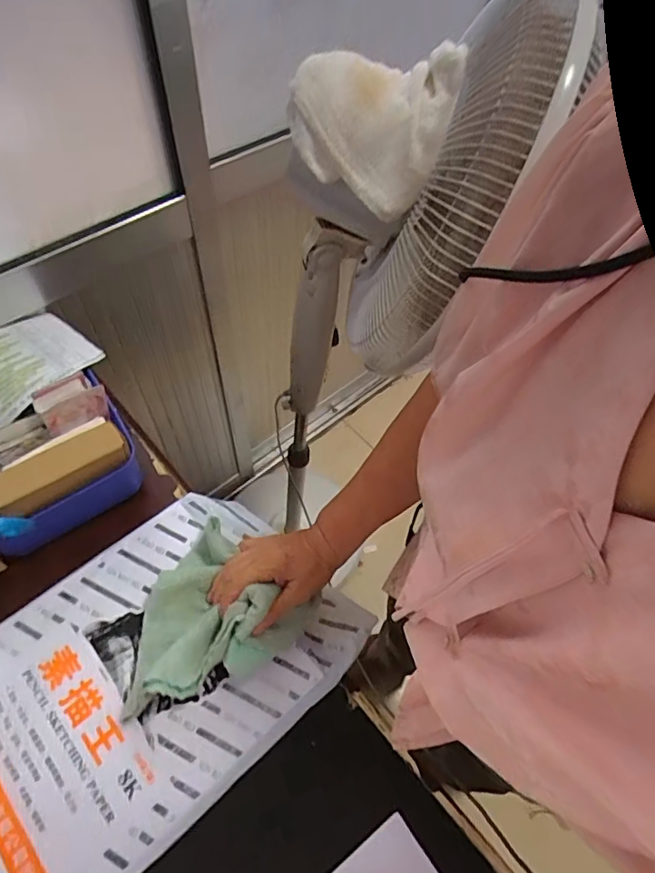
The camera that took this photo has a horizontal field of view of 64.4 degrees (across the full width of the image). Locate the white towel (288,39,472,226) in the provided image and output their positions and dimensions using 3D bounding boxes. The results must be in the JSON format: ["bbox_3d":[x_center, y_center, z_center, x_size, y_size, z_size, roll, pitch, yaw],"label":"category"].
[{"bbox_3d":[0.046,-0.322,0.527,0.146,0.096,0.129,25,60,11],"label":"white towel"}]

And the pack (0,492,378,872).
[{"bbox_3d":[-0.201,0.248,0.517,0.436,0.028,0.271,-36,67,-23],"label":"pack"}]

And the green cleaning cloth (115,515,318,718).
[{"bbox_3d":[-0.122,0.191,0.514,0.155,0.065,0.180,32,61,15],"label":"green cleaning cloth"}]

